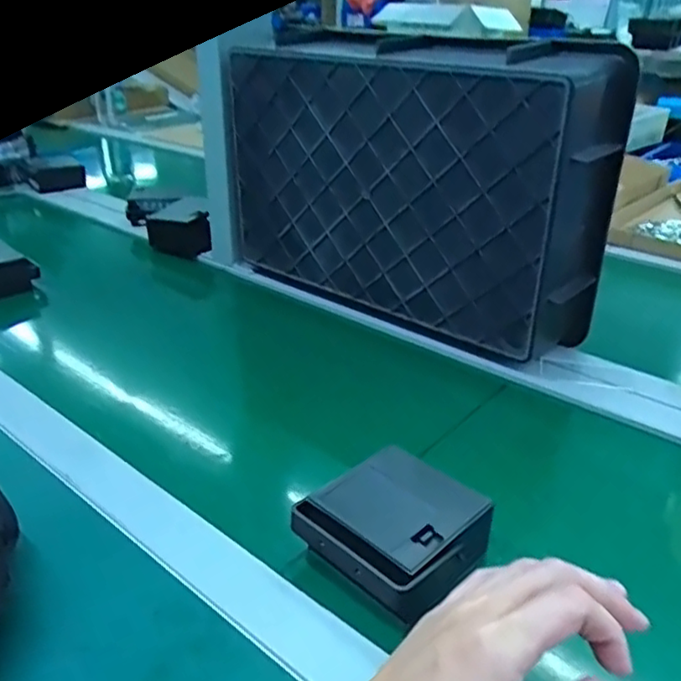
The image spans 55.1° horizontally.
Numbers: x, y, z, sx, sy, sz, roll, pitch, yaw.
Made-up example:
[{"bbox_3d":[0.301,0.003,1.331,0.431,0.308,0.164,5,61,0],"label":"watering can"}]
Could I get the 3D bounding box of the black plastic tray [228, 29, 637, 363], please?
[{"bbox_3d":[0.051,-0.153,0.639,0.386,0.230,0.097,23,35,35],"label":"black plastic tray"}]

